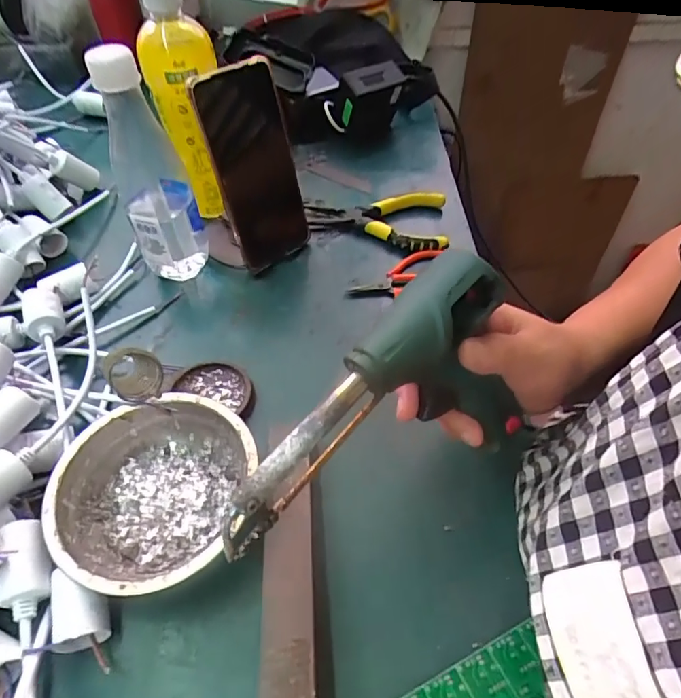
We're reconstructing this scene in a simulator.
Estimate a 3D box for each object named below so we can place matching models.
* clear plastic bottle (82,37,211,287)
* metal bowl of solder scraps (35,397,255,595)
[{"bbox_3d":[-0.162,-0.150,0.424,0.060,0.195,0.070,-19,53,-14],"label":"clear plastic bottle"},{"bbox_3d":[-0.122,0.094,0.327,0.117,0.043,0.125,0,51,0],"label":"metal bowl of solder scraps"}]

